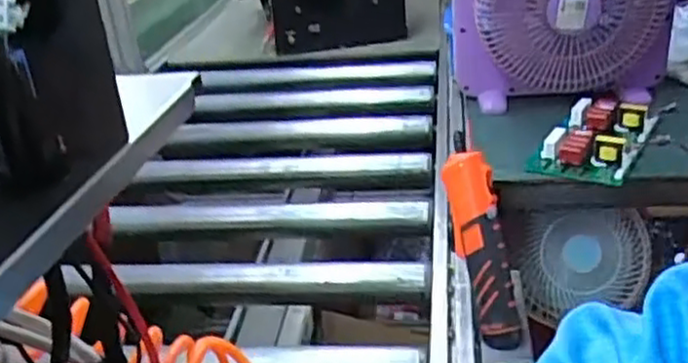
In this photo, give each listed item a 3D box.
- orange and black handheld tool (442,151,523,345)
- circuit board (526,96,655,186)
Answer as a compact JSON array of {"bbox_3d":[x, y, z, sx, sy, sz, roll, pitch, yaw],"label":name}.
[{"bbox_3d":[0.137,0.067,0.723,0.040,0.191,0.039,-12,-1,-15],"label":"orange and black handheld tool"},{"bbox_3d":[0.330,-0.056,0.951,0.116,0.040,0.188,13,32,33],"label":"circuit board"}]

